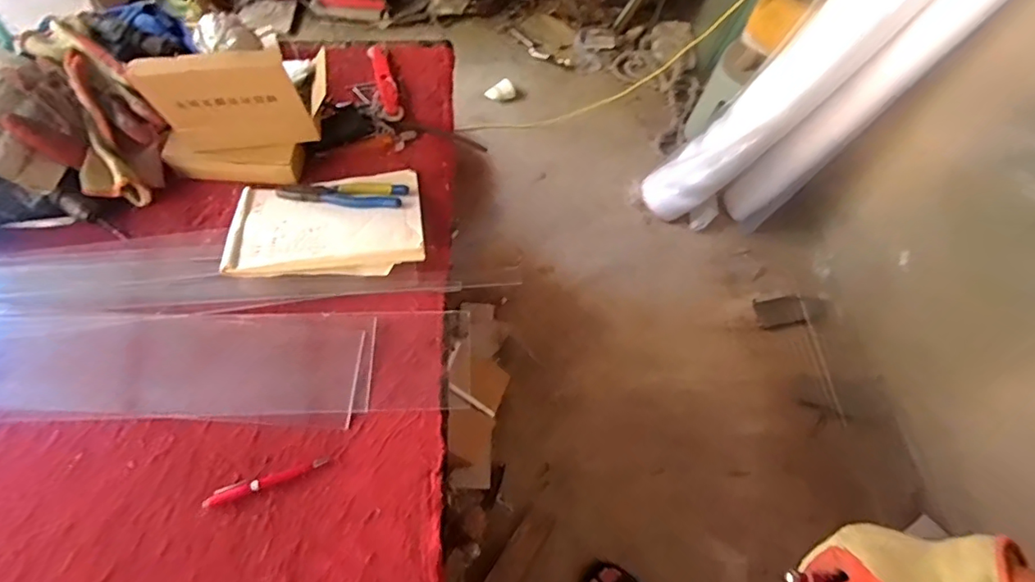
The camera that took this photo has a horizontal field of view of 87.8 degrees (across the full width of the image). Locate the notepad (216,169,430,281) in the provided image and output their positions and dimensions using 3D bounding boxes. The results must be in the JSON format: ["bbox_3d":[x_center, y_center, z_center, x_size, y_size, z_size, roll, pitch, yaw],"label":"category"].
[{"bbox_3d":[-0.268,-0.099,0.767,0.255,0.029,0.188,-8,51,-6],"label":"notepad"}]

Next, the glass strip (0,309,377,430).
[{"bbox_3d":[-0.694,0.089,0.678,1.003,0.012,0.141,1,68,0],"label":"glass strip"}]

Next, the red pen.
[{"bbox_3d":[-0.289,0.217,0.615,0.139,0.013,0.016,-16,66,-8],"label":"red pen"}]

